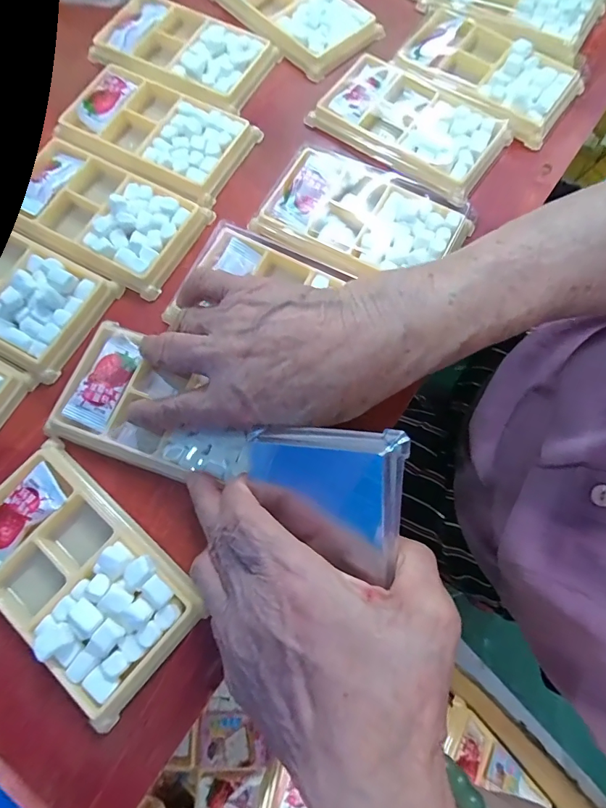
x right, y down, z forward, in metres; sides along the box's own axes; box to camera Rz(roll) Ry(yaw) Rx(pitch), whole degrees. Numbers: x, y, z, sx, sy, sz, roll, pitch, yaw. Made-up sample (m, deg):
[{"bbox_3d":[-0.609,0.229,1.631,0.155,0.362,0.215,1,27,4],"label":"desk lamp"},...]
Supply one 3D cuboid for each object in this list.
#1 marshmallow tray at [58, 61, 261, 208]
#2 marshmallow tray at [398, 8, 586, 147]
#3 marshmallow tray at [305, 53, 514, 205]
[{"bbox_3d":[-0.111,-0.202,0.323,0.136,0.015,0.078,27,76,8],"label":"marshmallow tray"},{"bbox_3d":[0.142,-0.264,0.340,0.142,0.021,0.081,35,77,10],"label":"marshmallow tray"},{"bbox_3d":[0.080,-0.211,0.322,0.134,0.012,0.079,36,77,10],"label":"marshmallow tray"}]

